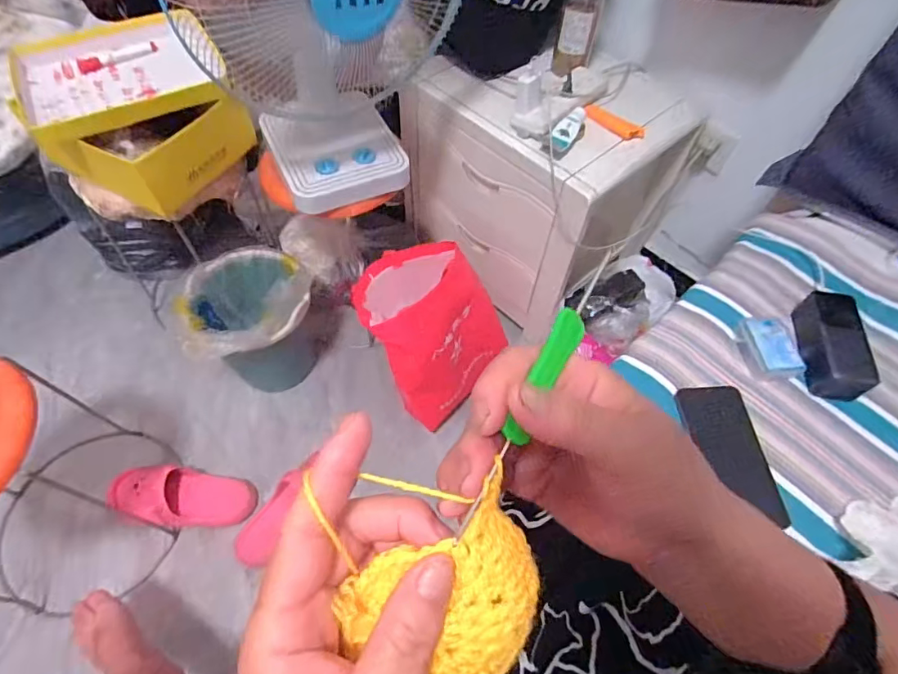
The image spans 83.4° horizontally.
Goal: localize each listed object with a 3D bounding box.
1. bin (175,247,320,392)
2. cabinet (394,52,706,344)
[{"bbox_3d":[-0.418,-0.033,1.109,0.231,0.278,0.250,1,58,-2],"label":"bin"},{"bbox_3d":[0.201,-0.389,1.220,0.525,0.434,0.450,39,64,20],"label":"cabinet"}]

